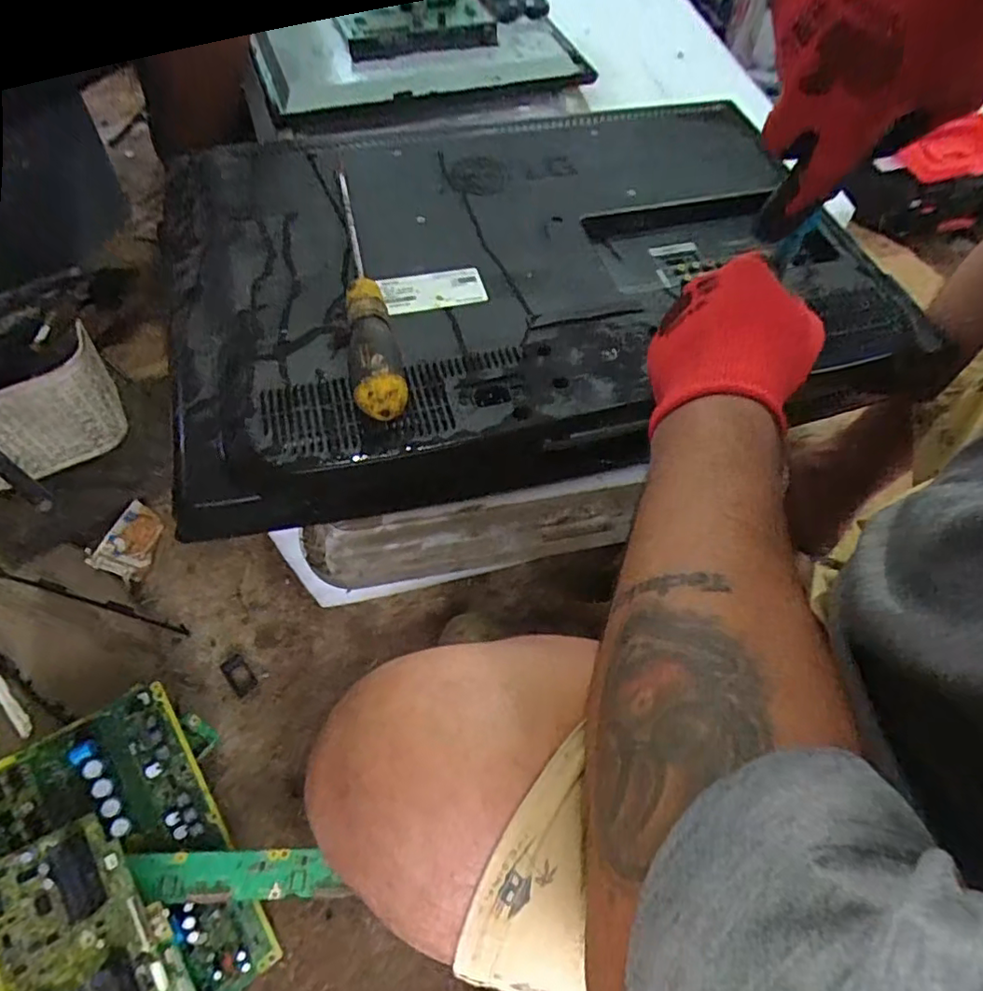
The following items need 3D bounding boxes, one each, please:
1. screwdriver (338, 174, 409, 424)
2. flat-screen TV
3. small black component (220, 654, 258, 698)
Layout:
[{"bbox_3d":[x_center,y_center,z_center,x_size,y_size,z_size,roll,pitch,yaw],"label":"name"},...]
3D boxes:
[{"bbox_3d":[-0.099,-0.163,0.443,0.034,0.037,0.265,-10,61,-9],"label":"screwdriver"},{"bbox_3d":[0.016,-0.188,0.510,0.548,0.077,0.385,-11,61,-9],"label":"flat-screen TV"},{"bbox_3d":[-0.302,0.214,0.701,0.026,0.006,0.048,-36,68,-21],"label":"small black component"}]

